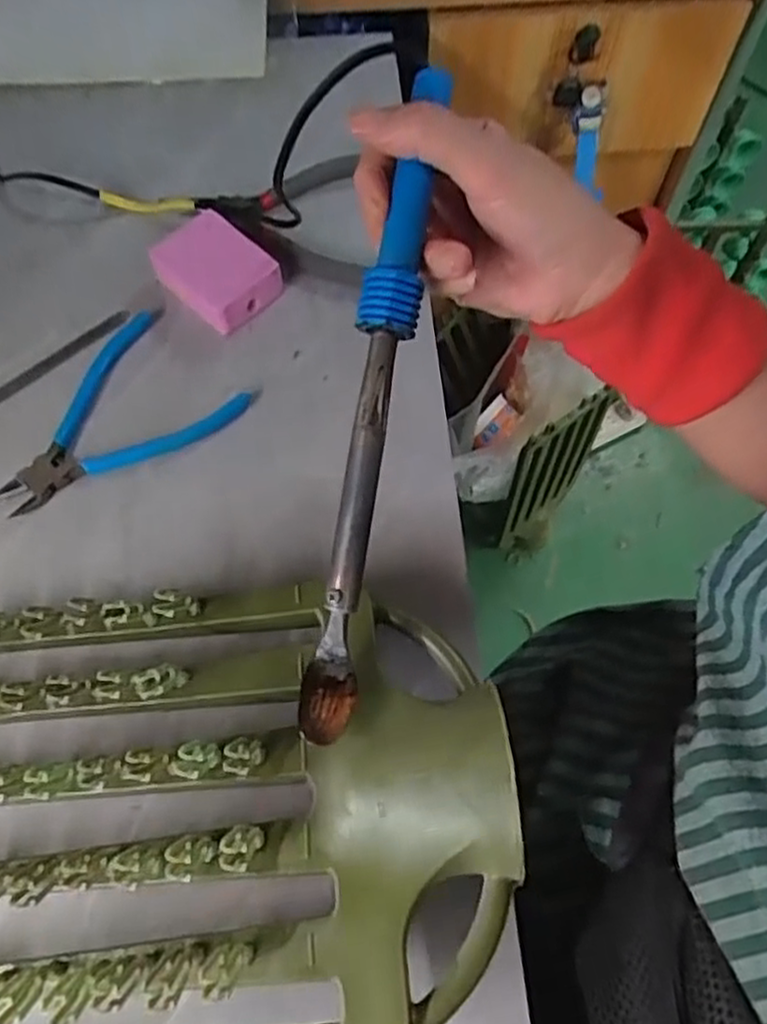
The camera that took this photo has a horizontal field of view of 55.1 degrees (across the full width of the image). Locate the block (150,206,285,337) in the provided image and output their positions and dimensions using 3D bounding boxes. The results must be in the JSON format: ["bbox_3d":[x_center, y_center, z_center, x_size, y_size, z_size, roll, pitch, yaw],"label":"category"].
[{"bbox_3d":[-0.112,-0.162,0.490,0.058,0.030,0.084,-40,70,-18],"label":"block"}]

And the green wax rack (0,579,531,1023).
[{"bbox_3d":[-0.102,0.136,0.323,0.312,0.069,0.205,-7,63,-3],"label":"green wax rack"}]

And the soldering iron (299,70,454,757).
[{"bbox_3d":[-0.004,-0.043,0.314,0.023,0.022,0.279,10,92,5],"label":"soldering iron"}]

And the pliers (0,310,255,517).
[{"bbox_3d":[-0.170,-0.056,0.455,0.111,0.020,0.147,38,69,17],"label":"pliers"}]

